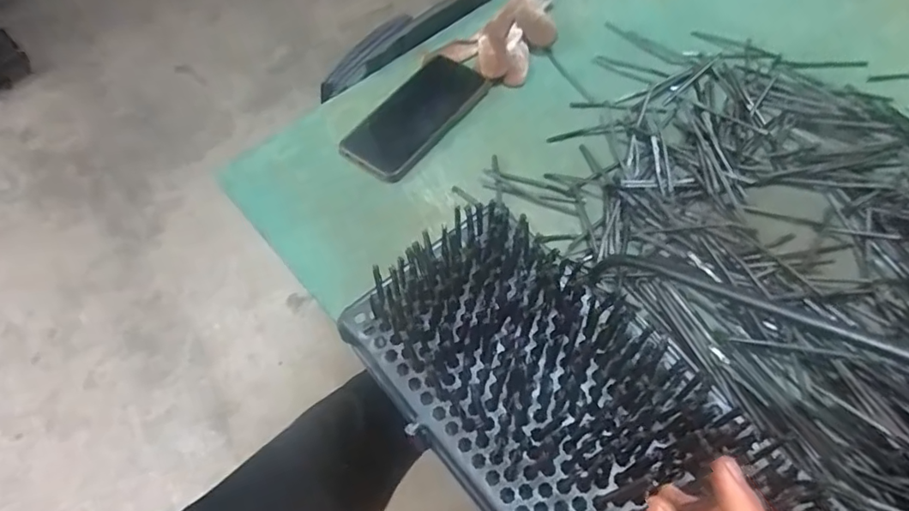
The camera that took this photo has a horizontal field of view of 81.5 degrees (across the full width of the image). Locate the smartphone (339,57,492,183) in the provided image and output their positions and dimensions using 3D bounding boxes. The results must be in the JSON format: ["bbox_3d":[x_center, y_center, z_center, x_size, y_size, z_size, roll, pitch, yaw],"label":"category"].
[{"bbox_3d":[-0.037,-0.143,0.541,0.081,0.012,0.159,34,67,21],"label":"smartphone"}]

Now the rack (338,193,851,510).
[{"bbox_3d":[0.166,0.188,0.233,0.143,0.036,0.581,-36,64,-17],"label":"rack"}]

